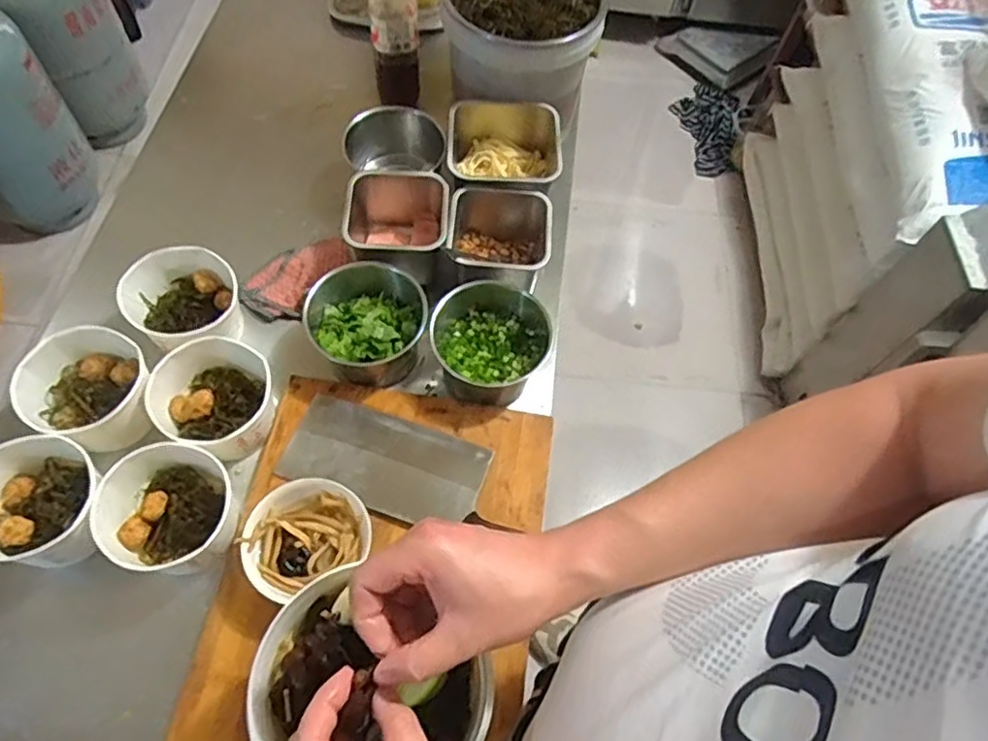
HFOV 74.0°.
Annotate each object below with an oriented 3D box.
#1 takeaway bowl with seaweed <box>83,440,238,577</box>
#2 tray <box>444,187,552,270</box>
[{"bbox_3d":[-0.306,0.139,0.630,0.120,0.074,0.114,2,62,-3],"label":"takeaway bowl with seaweed"},{"bbox_3d":[0.005,-0.150,0.798,0.121,0.090,0.113,4,62,-2],"label":"tray"}]

